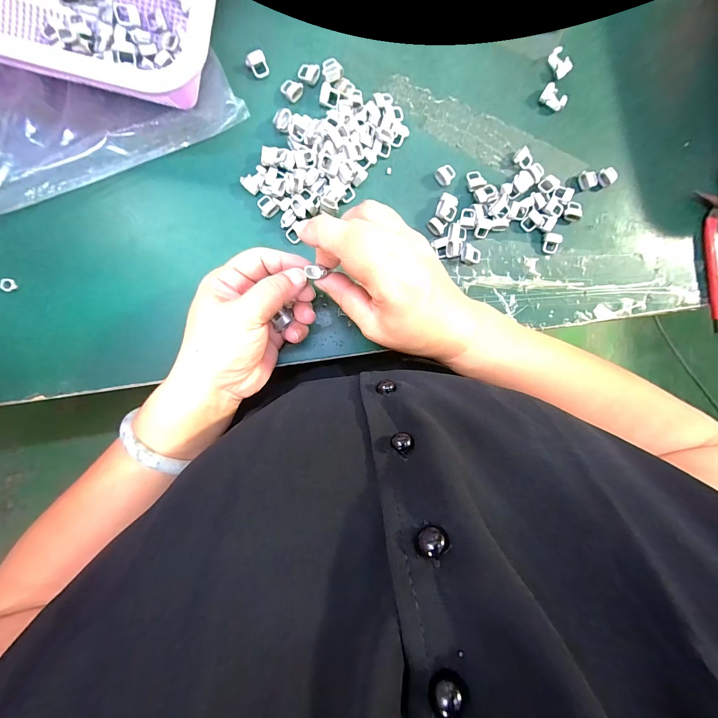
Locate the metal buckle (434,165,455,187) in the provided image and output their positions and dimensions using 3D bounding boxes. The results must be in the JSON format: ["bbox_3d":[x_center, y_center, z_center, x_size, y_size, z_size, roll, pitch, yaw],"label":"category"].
[{"bbox_3d":[0.076,-0.162,0.287,0.016,0.007,0.015,-42,94,-3],"label":"metal buckle"}]

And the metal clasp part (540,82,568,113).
[{"bbox_3d":[0.174,-0.233,0.290,0.022,0.008,0.018,29,89,-5],"label":"metal clasp part"}]

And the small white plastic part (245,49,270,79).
[{"bbox_3d":[-0.084,-0.246,0.271,0.016,0.006,0.018,-26,94,-4],"label":"small white plastic part"}]

